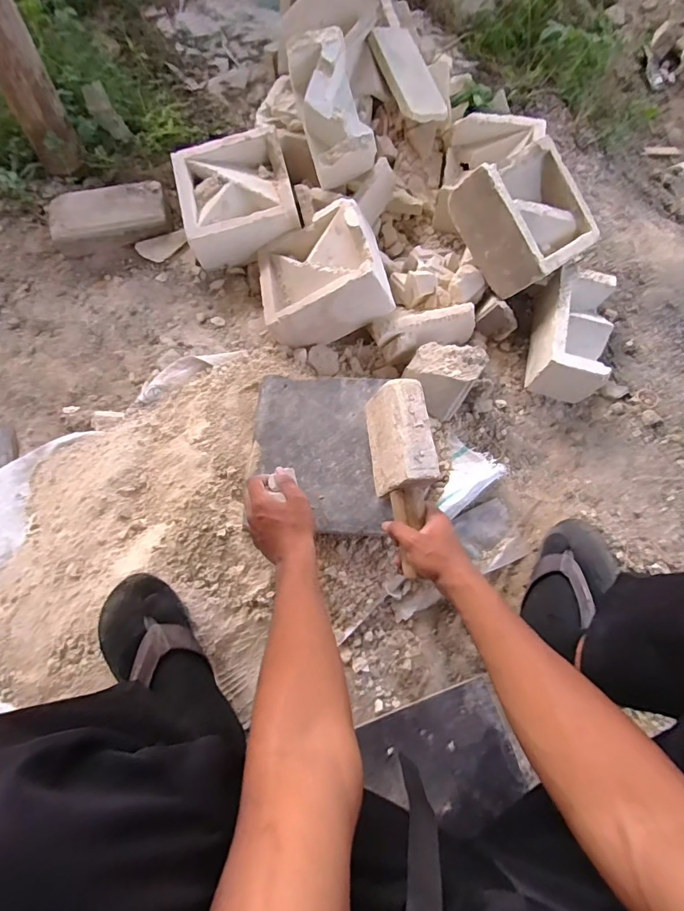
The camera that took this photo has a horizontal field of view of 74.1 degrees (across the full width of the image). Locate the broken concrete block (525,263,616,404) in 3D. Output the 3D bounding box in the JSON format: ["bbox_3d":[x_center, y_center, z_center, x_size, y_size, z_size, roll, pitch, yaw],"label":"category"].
[{"bbox_3d":[0.398,-0.212,0.783,0.106,0.088,0.199,13,71,3],"label":"broken concrete block"}]

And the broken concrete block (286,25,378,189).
[{"bbox_3d":[-0.016,-0.601,0.800,0.101,0.111,0.216,-20,100,-8],"label":"broken concrete block"}]

